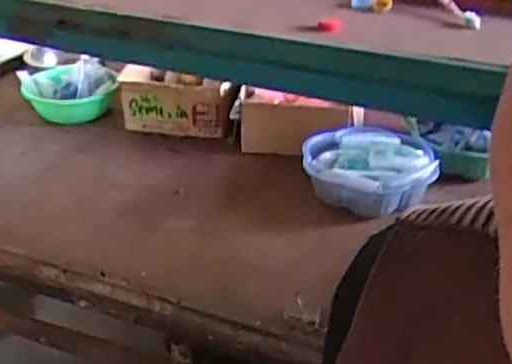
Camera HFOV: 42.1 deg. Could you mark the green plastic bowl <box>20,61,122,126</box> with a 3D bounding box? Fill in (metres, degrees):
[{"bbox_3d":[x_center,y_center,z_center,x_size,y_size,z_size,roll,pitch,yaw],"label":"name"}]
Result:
[{"bbox_3d":[-0.506,-0.244,1.808,0.234,0.110,0.194,-16,34,-23],"label":"green plastic bowl"}]

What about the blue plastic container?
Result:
[{"bbox_3d":[0.238,-0.036,1.421,0.272,0.097,0.252,1,31,4],"label":"blue plastic container"}]

